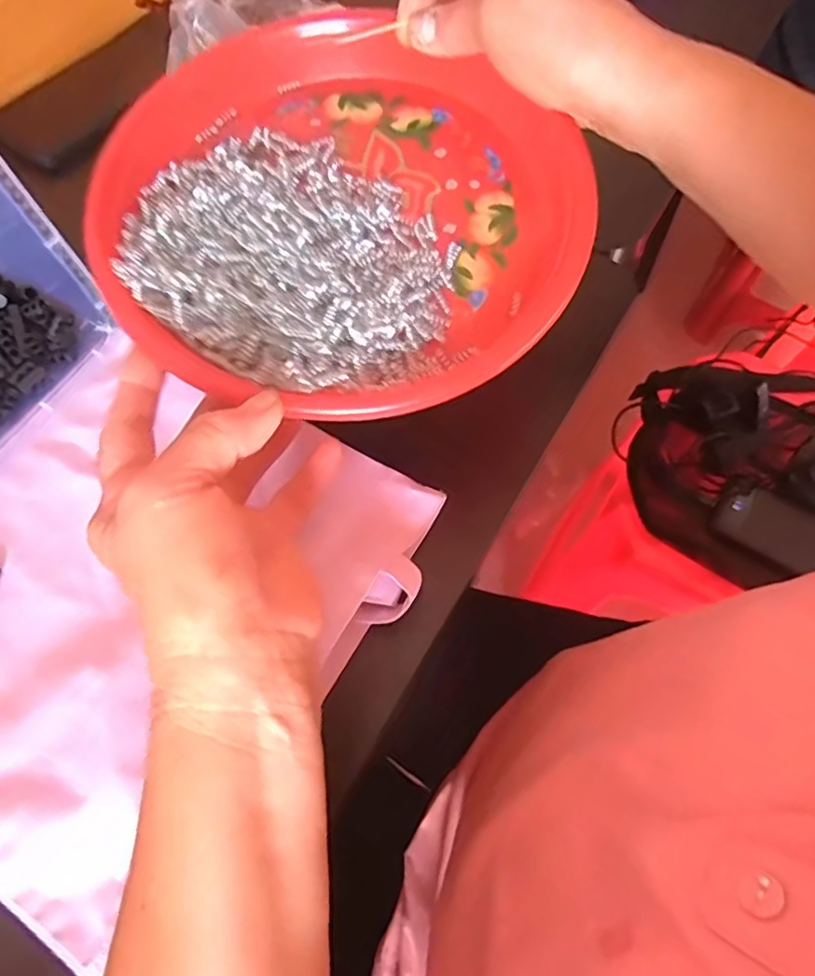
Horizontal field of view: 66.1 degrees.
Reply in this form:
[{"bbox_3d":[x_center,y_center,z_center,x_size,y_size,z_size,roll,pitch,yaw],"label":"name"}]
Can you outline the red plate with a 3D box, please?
[{"bbox_3d":[-0.035,-0.143,0.315,0.234,0.038,0.233,-1,64,1],"label":"red plate"}]

